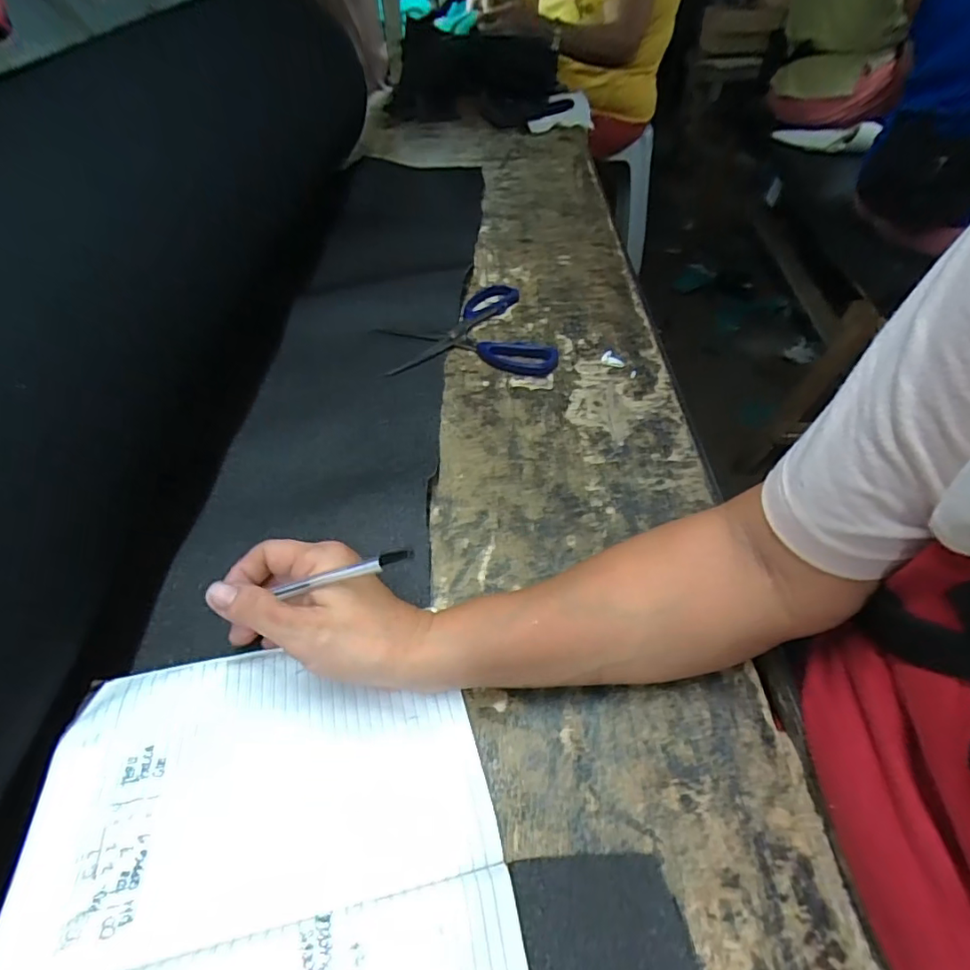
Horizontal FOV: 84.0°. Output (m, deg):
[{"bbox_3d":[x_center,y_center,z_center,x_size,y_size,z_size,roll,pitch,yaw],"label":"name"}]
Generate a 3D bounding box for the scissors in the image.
[{"bbox_3d":[-0.018,-0.161,0.549,0.170,0.012,0.143,0,47,1],"label":"scissors"}]

